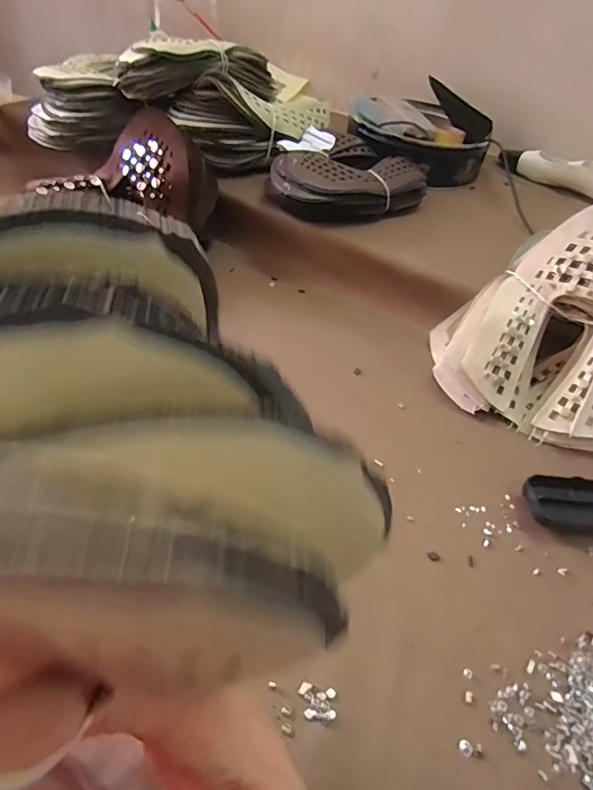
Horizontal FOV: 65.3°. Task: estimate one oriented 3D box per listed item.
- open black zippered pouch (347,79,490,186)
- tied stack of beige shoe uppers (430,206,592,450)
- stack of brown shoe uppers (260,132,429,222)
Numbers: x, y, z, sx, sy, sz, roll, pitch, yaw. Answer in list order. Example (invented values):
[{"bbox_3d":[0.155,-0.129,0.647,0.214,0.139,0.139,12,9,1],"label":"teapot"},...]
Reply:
[{"bbox_3d":[0.233,-0.498,0.875,0.254,0.084,0.249,18,47,9],"label":"open black zippered pouch"},{"bbox_3d":[0.300,-0.081,0.521,0.250,0.193,0.178,30,50,20],"label":"tied stack of beige shoe uppers"},{"bbox_3d":[0.077,-0.323,0.714,0.158,0.072,0.239,37,53,25],"label":"stack of brown shoe uppers"}]

